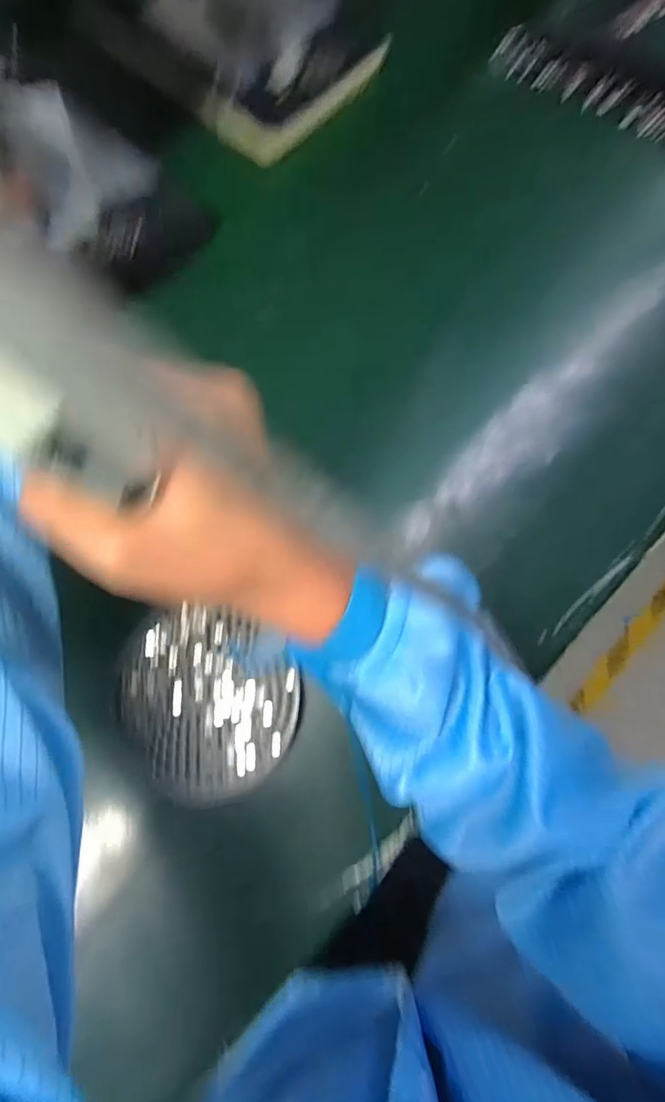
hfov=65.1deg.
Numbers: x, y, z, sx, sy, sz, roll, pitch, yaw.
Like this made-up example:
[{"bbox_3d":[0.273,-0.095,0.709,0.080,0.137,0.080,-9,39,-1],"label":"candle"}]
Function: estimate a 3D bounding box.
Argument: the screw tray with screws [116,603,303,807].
[{"bbox_3d":[-0.079,0.095,0.325,0.112,0.007,0.109,0,76,1],"label":"screw tray with screws"}]

